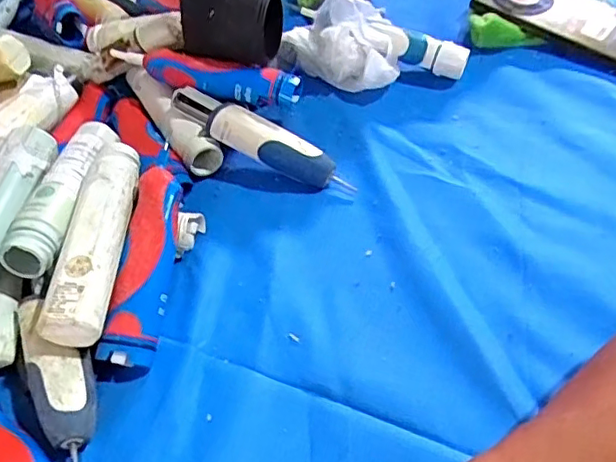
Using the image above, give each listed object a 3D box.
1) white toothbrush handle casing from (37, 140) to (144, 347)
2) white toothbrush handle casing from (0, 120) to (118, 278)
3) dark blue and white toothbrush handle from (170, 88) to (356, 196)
[{"bbox_3d":[-0.134,0.006,0.375,0.034,0.036,0.140,-2,51,5],"label":"white toothbrush handle casing"},{"bbox_3d":[-0.164,-0.029,0.404,0.033,0.039,0.140,2,52,8],"label":"white toothbrush handle casing"},{"bbox_3d":[-0.036,-0.070,0.442,0.150,0.022,0.027,28,58,8],"label":"dark blue and white toothbrush handle"}]

